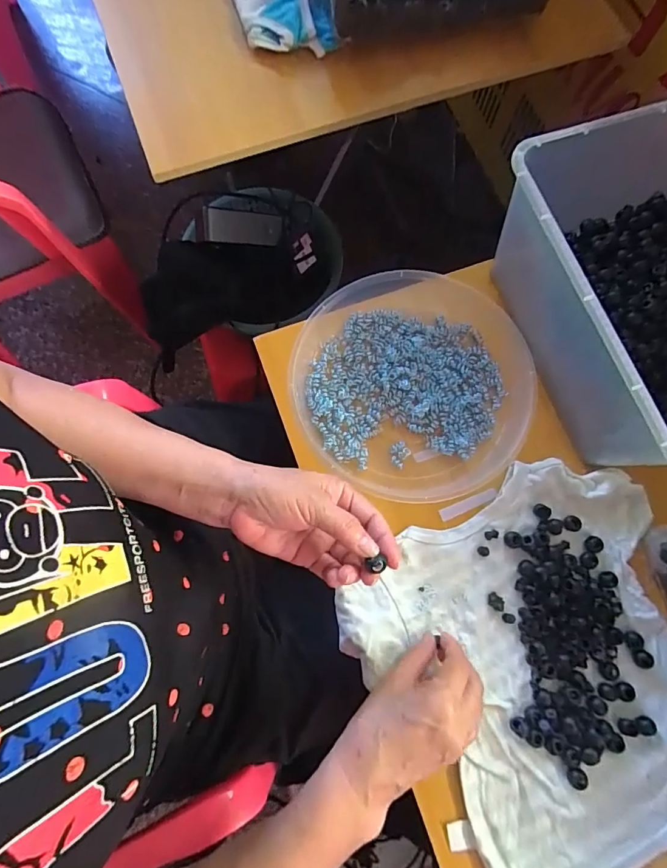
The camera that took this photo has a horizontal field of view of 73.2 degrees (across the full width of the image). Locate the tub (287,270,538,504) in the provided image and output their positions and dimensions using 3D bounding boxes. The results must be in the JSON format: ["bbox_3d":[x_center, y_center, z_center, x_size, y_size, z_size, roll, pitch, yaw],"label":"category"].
[{"bbox_3d":[0.077,-0.057,0.451,0.233,0.030,0.232,0,76,-1],"label":"tub"}]

